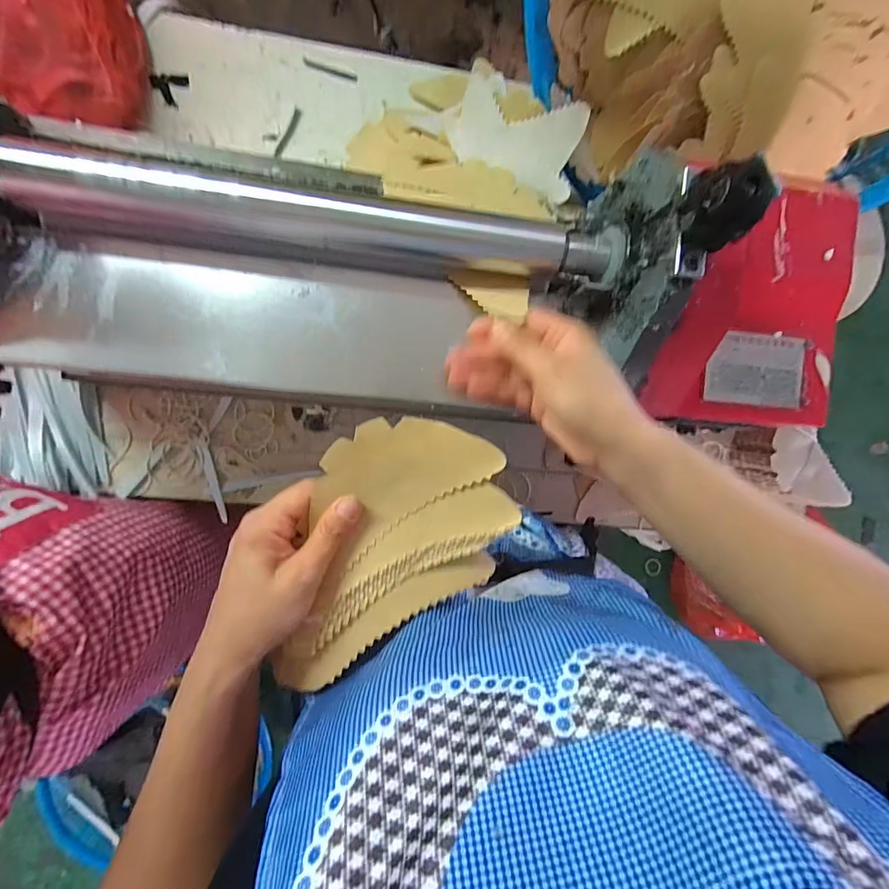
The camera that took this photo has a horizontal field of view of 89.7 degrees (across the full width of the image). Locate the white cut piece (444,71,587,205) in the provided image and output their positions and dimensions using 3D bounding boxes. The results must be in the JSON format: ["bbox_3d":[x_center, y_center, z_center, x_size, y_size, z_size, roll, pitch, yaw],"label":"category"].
[{"bbox_3d":[0.076,-0.317,0.459,0.135,0.018,0.078,23,124,0],"label":"white cut piece"}]

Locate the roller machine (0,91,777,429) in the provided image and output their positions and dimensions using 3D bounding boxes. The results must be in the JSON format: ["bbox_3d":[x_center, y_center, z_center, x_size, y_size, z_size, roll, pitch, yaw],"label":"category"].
[{"bbox_3d":[-0.095,-0.124,0.305,0.522,0.172,0.232,5,92,-9],"label":"roller machine"}]

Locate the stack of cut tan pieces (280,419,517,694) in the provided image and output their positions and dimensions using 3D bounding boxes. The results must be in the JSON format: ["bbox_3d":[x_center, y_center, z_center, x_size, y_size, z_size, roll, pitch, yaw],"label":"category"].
[{"bbox_3d":[-0.027,0.078,0.308,0.132,0.021,0.183,13,90,-9],"label":"stack of cut tan pieces"}]

